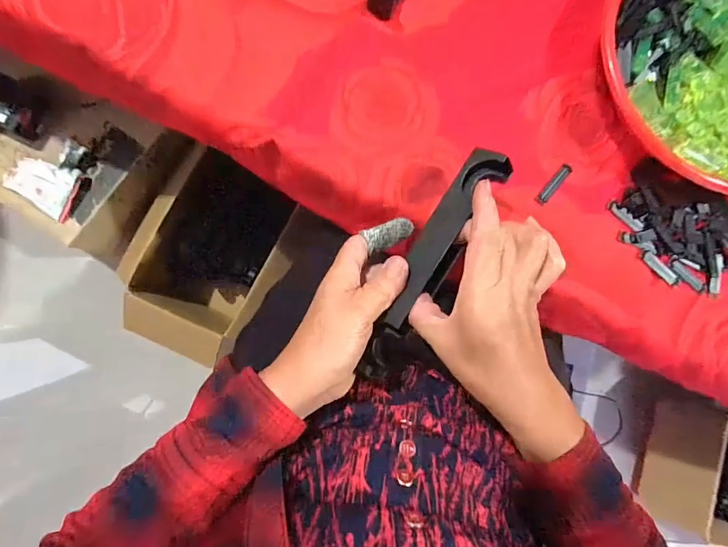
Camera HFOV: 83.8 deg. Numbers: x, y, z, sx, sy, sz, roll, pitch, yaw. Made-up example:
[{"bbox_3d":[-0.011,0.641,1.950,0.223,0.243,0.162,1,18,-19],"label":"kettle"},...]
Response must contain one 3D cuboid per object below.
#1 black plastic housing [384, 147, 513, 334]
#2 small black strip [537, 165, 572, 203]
[{"bbox_3d":[0.062,-0.024,0.314,0.033,0.025,0.155,30,86,-3],"label":"black plastic housing"},{"bbox_3d":[0.173,-0.081,0.369,0.009,0.004,0.042,42,83,-2],"label":"small black strip"}]

